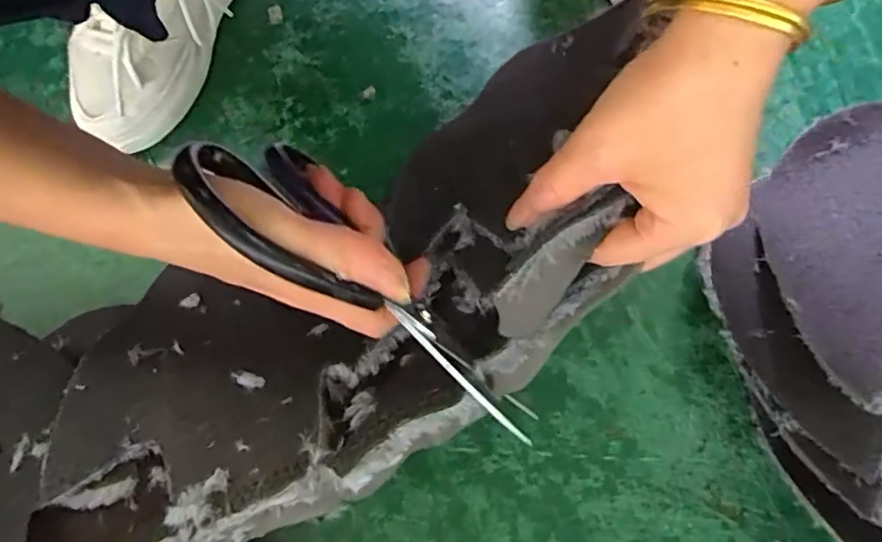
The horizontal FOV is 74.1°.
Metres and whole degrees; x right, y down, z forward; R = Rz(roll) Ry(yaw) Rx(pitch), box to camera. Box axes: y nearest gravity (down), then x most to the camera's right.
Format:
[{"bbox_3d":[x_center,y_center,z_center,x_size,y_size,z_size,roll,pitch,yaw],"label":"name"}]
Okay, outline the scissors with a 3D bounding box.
[{"bbox_3d":[-0.037,0.006,0.253,0.009,0.101,0.184,-46,78,17],"label":"scissors"}]

